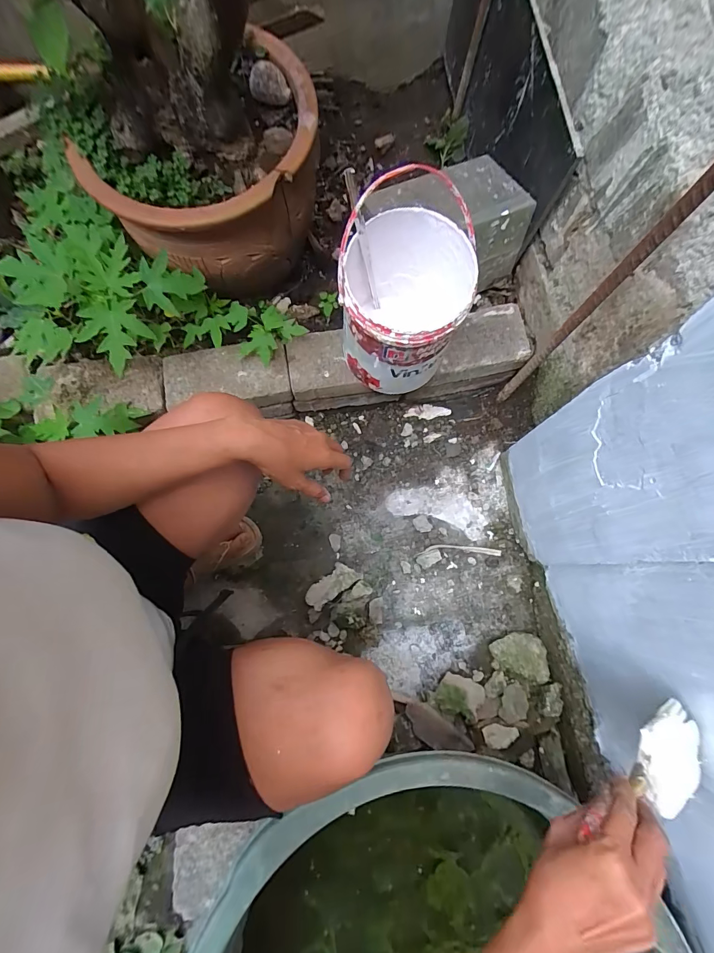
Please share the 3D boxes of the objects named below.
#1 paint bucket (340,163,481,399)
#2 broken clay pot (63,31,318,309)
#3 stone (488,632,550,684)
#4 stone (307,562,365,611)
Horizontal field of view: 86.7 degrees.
[{"bbox_3d":[0.062,-0.241,0.549,0.166,0.217,0.179,12,77,2],"label":"paint bucket"},{"bbox_3d":[-0.205,-0.449,0.641,0.350,0.254,0.226,-42,81,-10],"label":"broken clay pot"},{"bbox_3d":[0.288,0.324,0.674,0.091,0.054,0.082,-12,77,-4],"label":"stone"},{"bbox_3d":[-0.047,0.196,0.682,0.103,0.043,0.046,-35,80,-9],"label":"stone"}]

